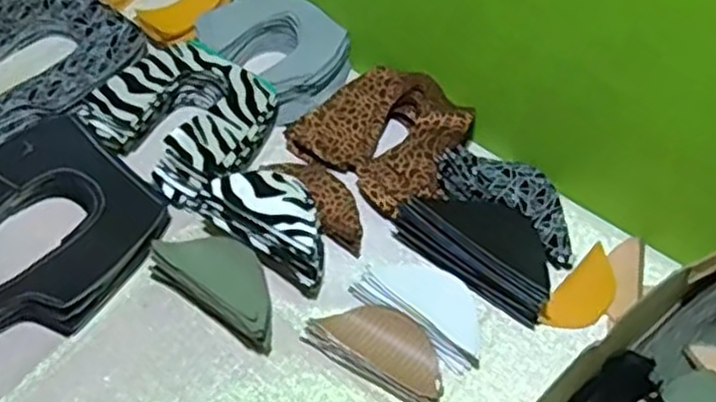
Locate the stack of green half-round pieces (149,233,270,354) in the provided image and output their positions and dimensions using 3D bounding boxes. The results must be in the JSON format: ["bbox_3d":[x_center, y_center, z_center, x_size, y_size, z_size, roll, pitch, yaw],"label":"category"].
[{"bbox_3d":[-0.114,0.070,0.629,0.120,0.051,0.060,29,56,15],"label":"stack of green half-round pieces"}]

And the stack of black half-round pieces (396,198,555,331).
[{"bbox_3d":[0.113,0.034,0.675,0.151,0.039,0.086,33,57,18],"label":"stack of black half-round pieces"}]

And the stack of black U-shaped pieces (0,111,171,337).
[{"bbox_3d":[-0.280,0.021,0.645,0.182,0.032,0.184,35,57,19],"label":"stack of black U-shaped pieces"}]

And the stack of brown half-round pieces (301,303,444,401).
[{"bbox_3d":[0.021,0.120,0.616,0.121,0.028,0.057,29,55,14],"label":"stack of brown half-round pieces"}]

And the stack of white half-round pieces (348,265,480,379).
[{"bbox_3d":[0.060,0.087,0.641,0.118,0.021,0.063,35,57,18],"label":"stack of white half-round pieces"}]

